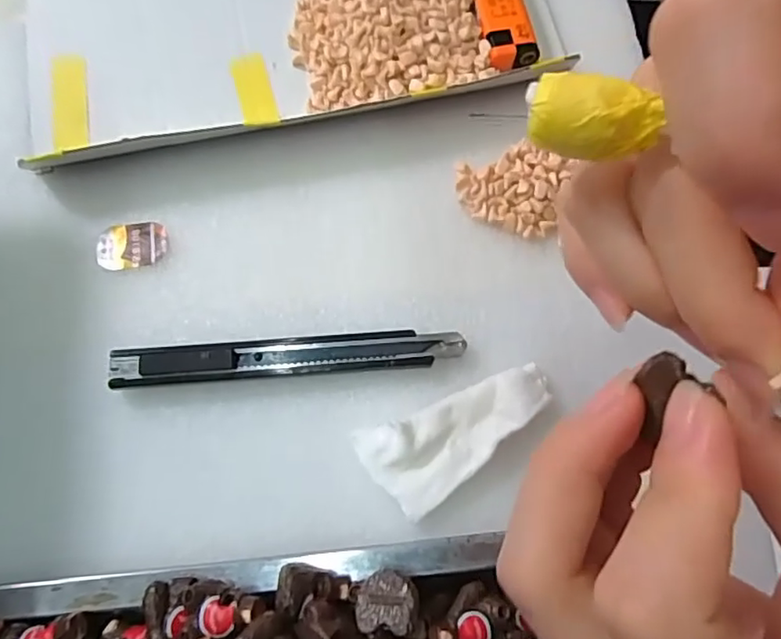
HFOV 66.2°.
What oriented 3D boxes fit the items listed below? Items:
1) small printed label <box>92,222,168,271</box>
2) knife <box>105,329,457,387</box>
[{"bbox_3d":[-0.110,-0.032,0.252,0.030,0.004,0.020,-7,74,-3],"label":"small printed label"},{"bbox_3d":[-0.039,0.015,0.234,0.134,0.010,0.015,-4,74,-2],"label":"knife"}]

